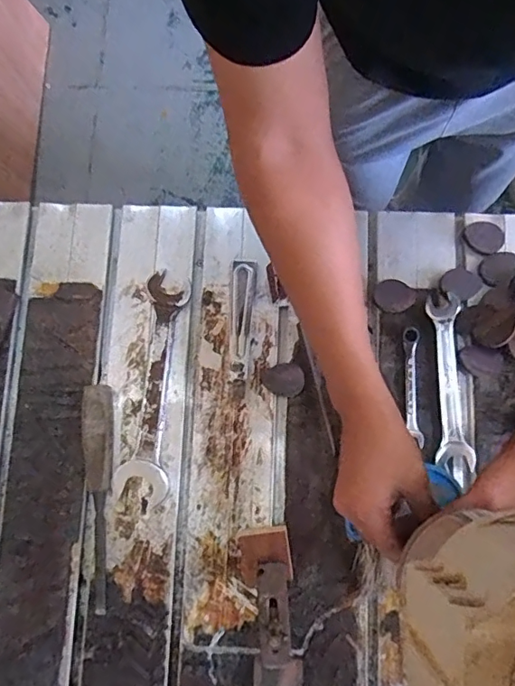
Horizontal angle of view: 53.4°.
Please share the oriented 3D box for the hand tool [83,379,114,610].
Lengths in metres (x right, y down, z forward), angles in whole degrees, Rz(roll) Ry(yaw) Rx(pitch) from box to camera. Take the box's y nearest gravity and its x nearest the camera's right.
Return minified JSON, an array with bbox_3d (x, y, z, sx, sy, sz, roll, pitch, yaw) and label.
[{"bbox_3d":[-0.164,0.158,0.532,0.028,0.022,0.227,-3,79,1],"label":"hand tool"}]

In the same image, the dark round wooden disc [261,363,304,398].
[{"bbox_3d":[0.028,0.041,0.559,0.045,0.004,0.036,-4,79,1],"label":"dark round wooden disc"}]

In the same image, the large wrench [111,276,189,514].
[{"bbox_3d":[-0.112,0.048,0.562,0.054,0.010,0.254,7,80,3],"label":"large wrench"}]

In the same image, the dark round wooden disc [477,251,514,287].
[{"bbox_3d":[0.268,-0.083,0.571,0.046,0.006,0.032,-25,80,-3],"label":"dark round wooden disc"}]

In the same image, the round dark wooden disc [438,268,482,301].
[{"bbox_3d":[0.228,-0.067,0.575,0.042,0.006,0.035,18,80,5],"label":"round dark wooden disc"}]

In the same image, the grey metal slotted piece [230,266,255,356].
[{"bbox_3d":[-0.020,-0.037,0.573,0.025,0.012,0.102,5,80,2],"label":"grey metal slotted piece"}]

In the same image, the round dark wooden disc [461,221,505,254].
[{"bbox_3d":[0.254,-0.119,0.577,0.043,0.007,0.037,27,81,6],"label":"round dark wooden disc"}]

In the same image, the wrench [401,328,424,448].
[{"bbox_3d":[0.167,0.045,0.551,0.018,0.007,0.125,0,79,2],"label":"wrench"}]

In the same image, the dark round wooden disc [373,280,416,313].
[{"bbox_3d":[0.151,-0.052,0.565,0.044,0.005,0.036,-17,79,-2],"label":"dark round wooden disc"}]

